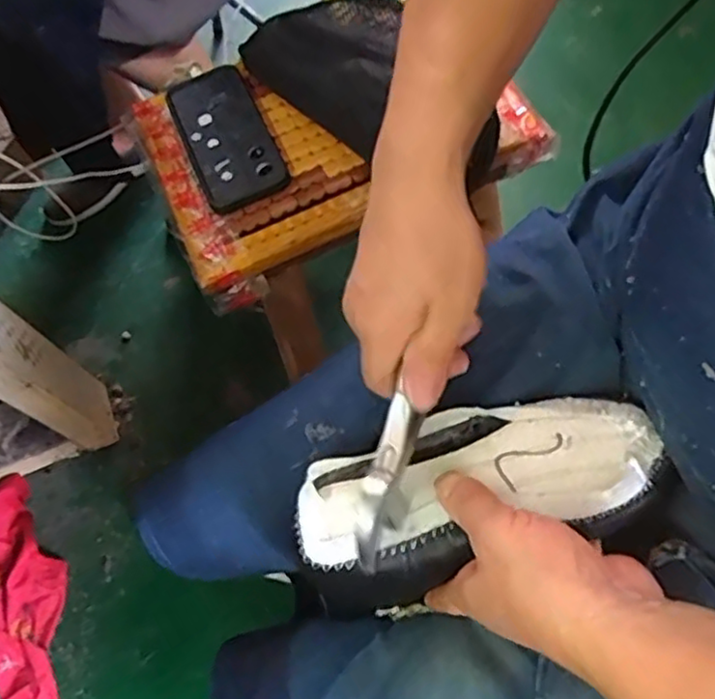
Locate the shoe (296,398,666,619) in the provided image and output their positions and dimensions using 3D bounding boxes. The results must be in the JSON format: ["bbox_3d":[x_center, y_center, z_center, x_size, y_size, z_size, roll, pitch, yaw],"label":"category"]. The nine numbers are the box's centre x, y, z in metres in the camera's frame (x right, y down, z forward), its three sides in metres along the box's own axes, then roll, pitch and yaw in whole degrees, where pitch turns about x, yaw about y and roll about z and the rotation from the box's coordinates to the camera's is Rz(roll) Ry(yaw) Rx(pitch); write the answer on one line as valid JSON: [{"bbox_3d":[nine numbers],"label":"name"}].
[{"bbox_3d":[0.064,0.072,0.370,0.202,0.051,0.090,-19,66,0],"label":"shoe"}]

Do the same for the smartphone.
[{"bbox_3d":[-0.131,-0.213,0.665,0.078,0.015,0.174,-23,66,-5],"label":"smartphone"}]

